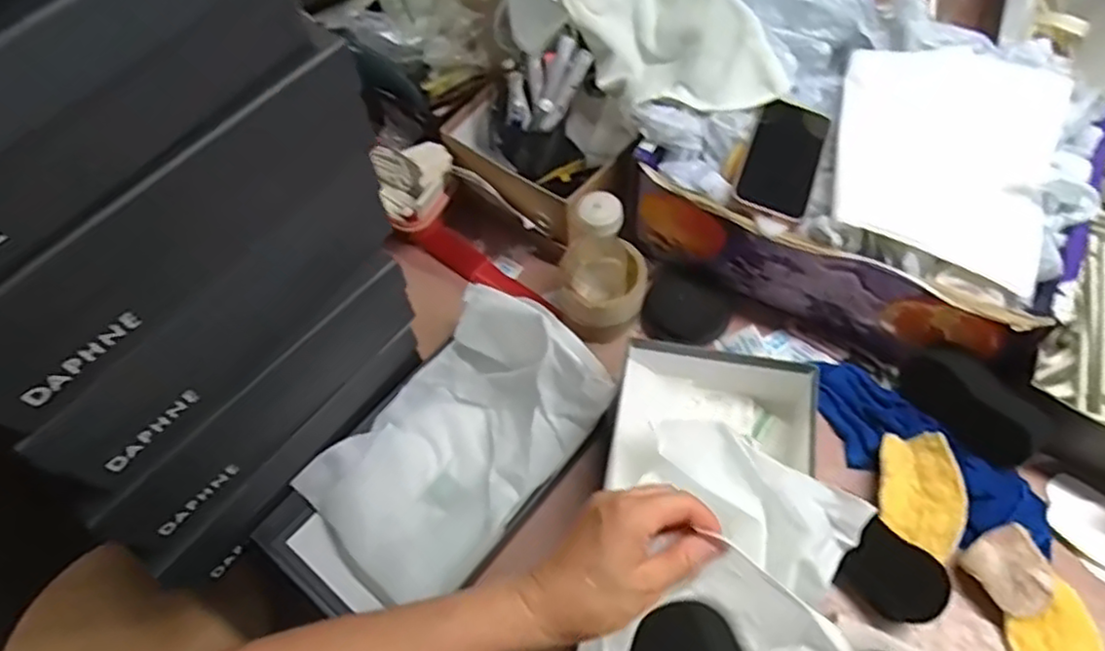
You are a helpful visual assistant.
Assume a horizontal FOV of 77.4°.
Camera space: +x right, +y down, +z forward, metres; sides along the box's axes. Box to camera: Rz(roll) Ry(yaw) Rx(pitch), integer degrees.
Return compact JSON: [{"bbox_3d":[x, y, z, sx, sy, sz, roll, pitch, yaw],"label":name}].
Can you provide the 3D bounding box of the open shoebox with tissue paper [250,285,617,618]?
[{"bbox_3d":[-0.100,0.134,0.674,0.190,0.130,0.338,33,67,20],"label":"open shoebox with tissue paper"}]

